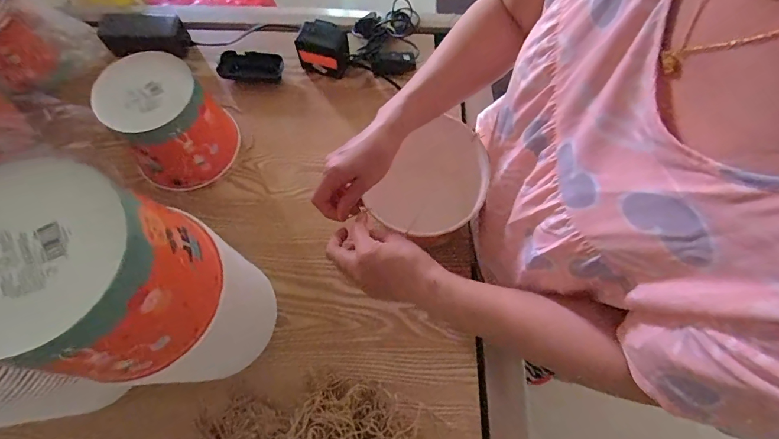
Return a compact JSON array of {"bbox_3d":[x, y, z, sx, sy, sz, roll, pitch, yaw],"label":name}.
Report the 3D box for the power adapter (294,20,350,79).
[{"bbox_3d":[-0.109,-0.286,0.662,0.082,0.072,0.059,9,69,3],"label":"power adapter"}]

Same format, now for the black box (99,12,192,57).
[{"bbox_3d":[-0.420,-0.318,0.675,0.136,0.054,0.062,-10,69,-5],"label":"black box"}]

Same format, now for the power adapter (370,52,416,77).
[{"bbox_3d":[0.006,-0.268,0.674,0.076,0.025,0.032,-10,69,-4],"label":"power adapter"}]

